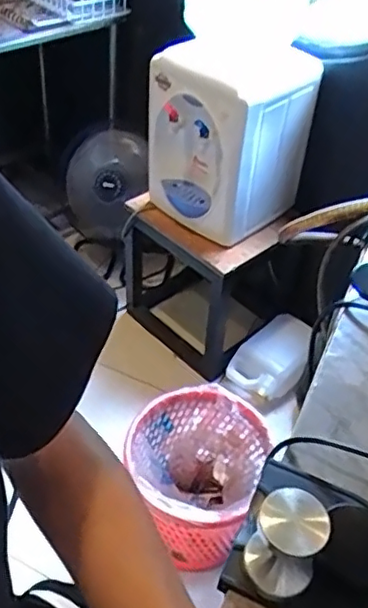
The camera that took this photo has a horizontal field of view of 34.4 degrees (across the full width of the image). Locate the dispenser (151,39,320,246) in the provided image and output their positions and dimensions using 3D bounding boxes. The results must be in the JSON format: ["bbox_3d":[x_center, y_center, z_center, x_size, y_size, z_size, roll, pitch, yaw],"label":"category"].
[{"bbox_3d":[0.121,-0.417,1.524,0.306,0.394,0.316,35,52,28],"label":"dispenser"}]

